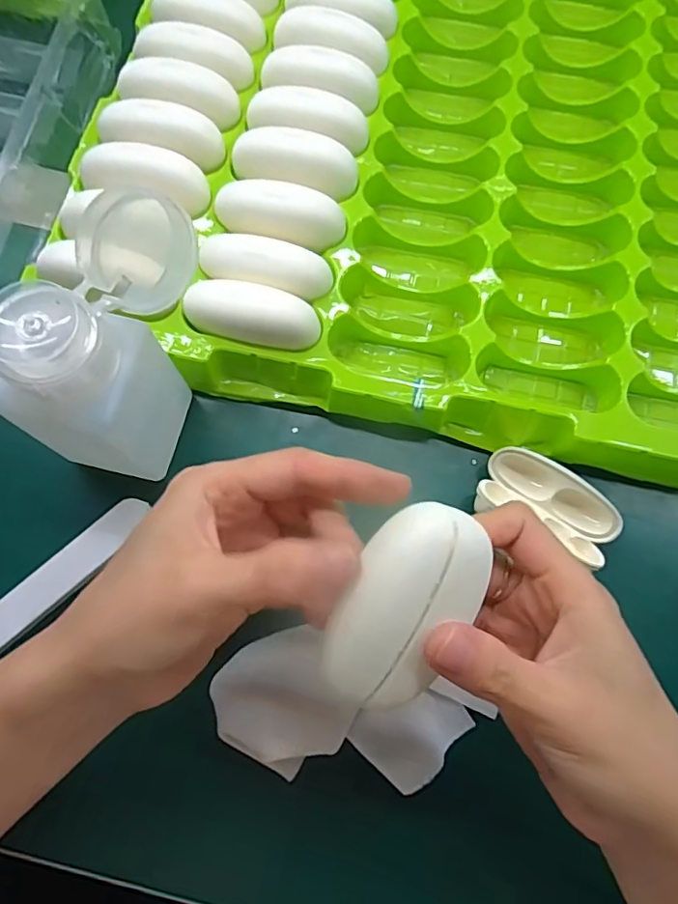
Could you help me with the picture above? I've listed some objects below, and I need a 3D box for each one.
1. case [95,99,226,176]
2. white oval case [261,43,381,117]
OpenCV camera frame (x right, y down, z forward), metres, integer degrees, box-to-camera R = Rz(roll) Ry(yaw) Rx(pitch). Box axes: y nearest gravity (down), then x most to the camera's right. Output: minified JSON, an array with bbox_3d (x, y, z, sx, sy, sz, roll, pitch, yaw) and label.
[{"bbox_3d":[-0.094,-0.172,0.292,0.061,0.018,0.026,18,76,3],"label":"case"},{"bbox_3d":[-0.010,-0.218,0.315,0.067,0.028,0.021,19,76,4],"label":"white oval case"}]

